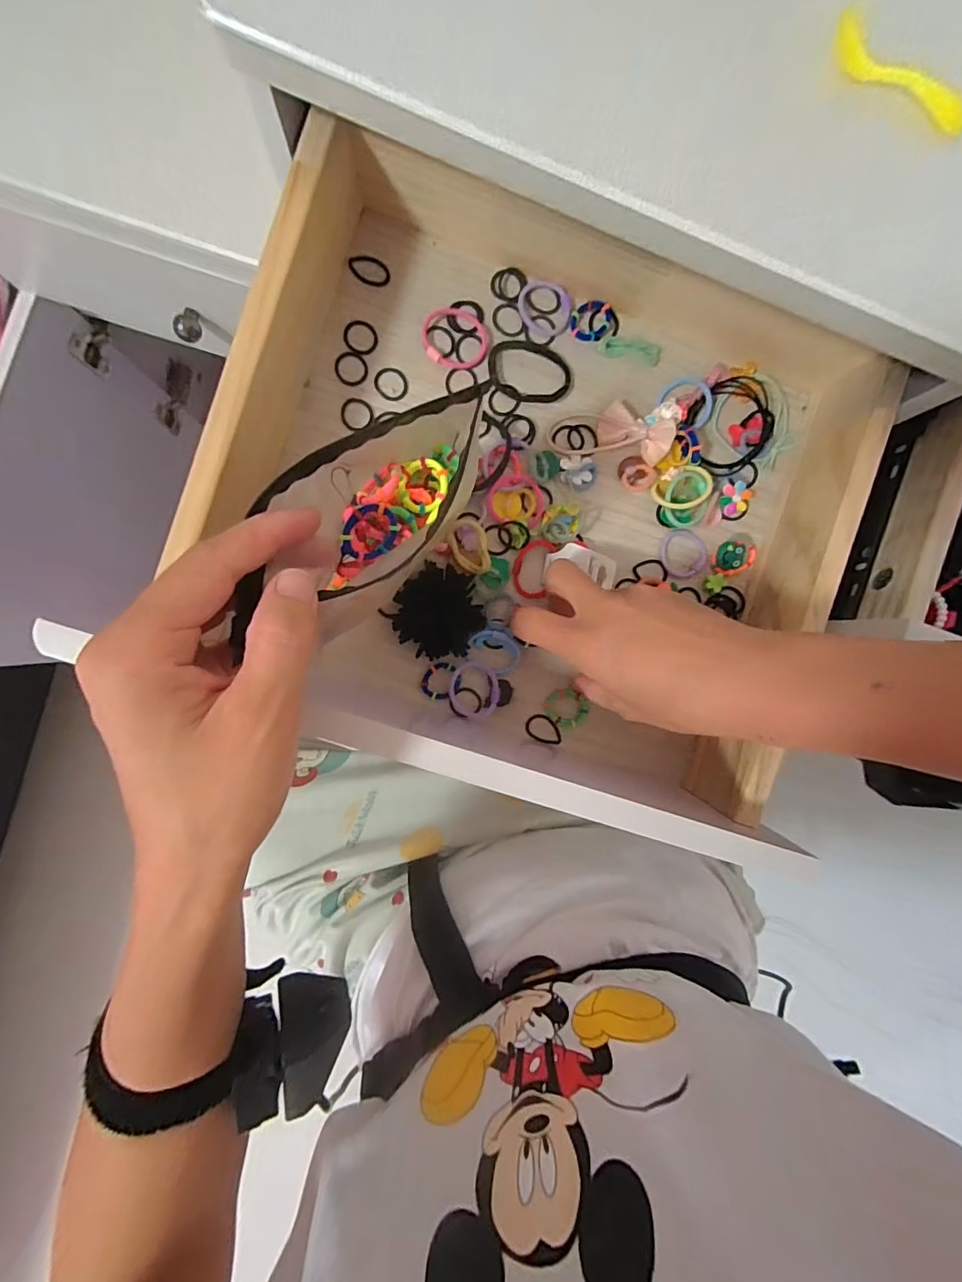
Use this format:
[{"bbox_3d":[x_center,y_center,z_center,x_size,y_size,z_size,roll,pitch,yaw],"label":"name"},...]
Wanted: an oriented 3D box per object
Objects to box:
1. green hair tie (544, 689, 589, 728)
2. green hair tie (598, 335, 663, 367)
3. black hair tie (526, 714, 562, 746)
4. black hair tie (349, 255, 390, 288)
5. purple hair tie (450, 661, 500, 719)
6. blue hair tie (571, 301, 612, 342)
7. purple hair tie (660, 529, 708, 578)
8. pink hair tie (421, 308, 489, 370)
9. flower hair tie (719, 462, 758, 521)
[{"bbox_3d":[0.057,0.045,0.323,0.029,0.004,0.023,39,90,-3],"label":"green hair tie"},{"bbox_3d":[0.098,-0.191,0.317,0.040,0.004,0.012,8,91,-3],"label":"green hair tie"},{"bbox_3d":[0.043,0.060,0.323,0.027,0.004,0.017,34,90,-3],"label":"black hair tie"},{"bbox_3d":[-0.070,-0.231,0.303,0.026,0.004,0.017,9,91,-3],"label":"black hair tie"},{"bbox_3d":[-0.004,0.032,0.315,0.032,0.008,0.037,7,91,-3],"label":"purple hair tie"},{"bbox_3d":[0.072,-0.207,0.315,0.026,0.004,0.025,0,92,-3],"label":"blue hair tie"},{"bbox_3d":[0.137,-0.059,0.329,0.032,0.008,0.032,-1,92,-3],"label":"purple hair tie"},{"bbox_3d":[-0.016,-0.192,0.307,0.041,0.008,0.036,5,92,-3],"label":"pink hair tie"},{"bbox_3d":[0.175,-0.102,0.327,0.023,0.013,0.041,20,91,-3],"label":"flower hair tie"}]

